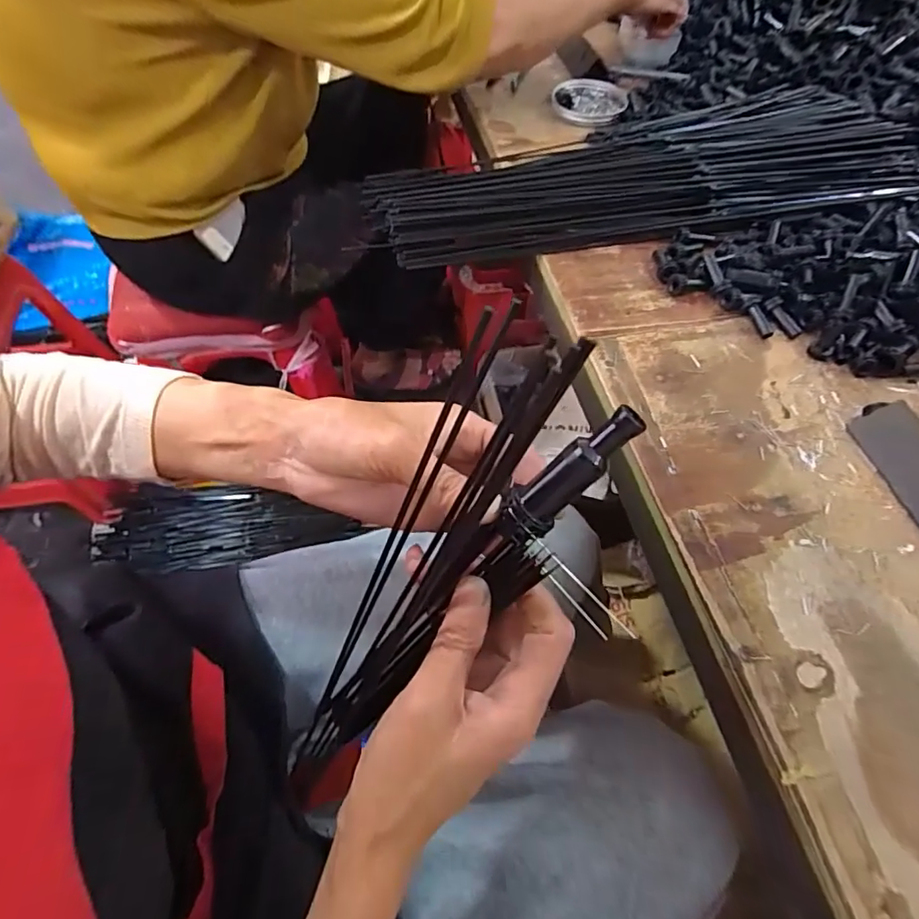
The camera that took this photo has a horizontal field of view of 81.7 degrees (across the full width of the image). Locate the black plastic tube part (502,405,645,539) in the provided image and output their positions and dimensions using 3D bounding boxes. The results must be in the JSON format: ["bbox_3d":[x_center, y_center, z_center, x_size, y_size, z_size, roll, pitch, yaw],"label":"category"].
[{"bbox_3d":[0.048,0.005,0.219,0.016,0.067,0.018,4,45,-52],"label":"black plastic tube part"}]

